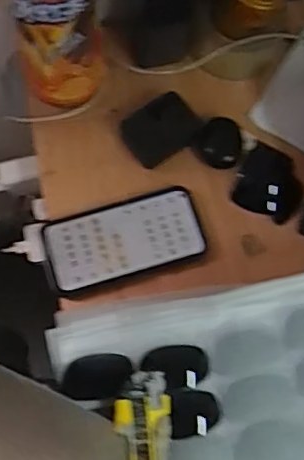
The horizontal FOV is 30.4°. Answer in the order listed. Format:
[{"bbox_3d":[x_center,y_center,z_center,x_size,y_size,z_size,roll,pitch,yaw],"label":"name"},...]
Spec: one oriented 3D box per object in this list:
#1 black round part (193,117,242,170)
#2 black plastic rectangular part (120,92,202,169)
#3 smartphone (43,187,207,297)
[{"bbox_3d":[0.071,-0.094,0.606,0.049,0.016,0.052,1,73,-2],"label":"black round part"},{"bbox_3d":[0.011,-0.110,0.612,0.078,0.026,0.056,-37,78,-12],"label":"black plastic rectangular part"},{"bbox_3d":[-0.027,0.010,0.575,0.158,0.011,0.079,-17,74,-7],"label":"smartphone"}]

